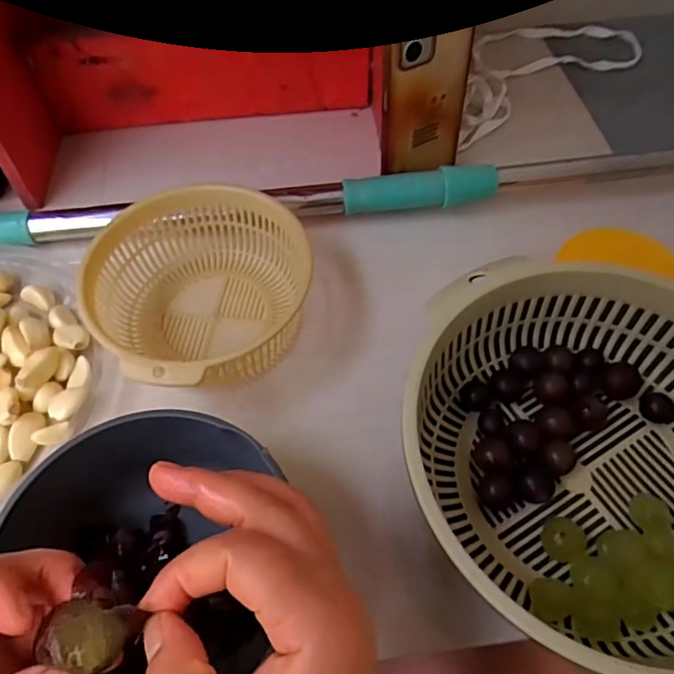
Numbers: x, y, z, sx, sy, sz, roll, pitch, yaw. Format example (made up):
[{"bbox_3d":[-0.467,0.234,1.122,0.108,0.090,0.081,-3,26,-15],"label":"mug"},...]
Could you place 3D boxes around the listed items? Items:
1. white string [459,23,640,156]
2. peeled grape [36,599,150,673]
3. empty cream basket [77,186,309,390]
[{"bbox_3d":[0.196,-0.290,0.588,0.267,0.016,0.129,-32,63,-19],"label":"white string"},{"bbox_3d":[-0.084,0.101,0.189,0.026,0.015,0.020,8,58,4],"label":"peeled grape"},{"bbox_3d":[-0.101,-0.034,0.398,0.137,0.067,0.147,0,57,0],"label":"empty cream basket"}]

